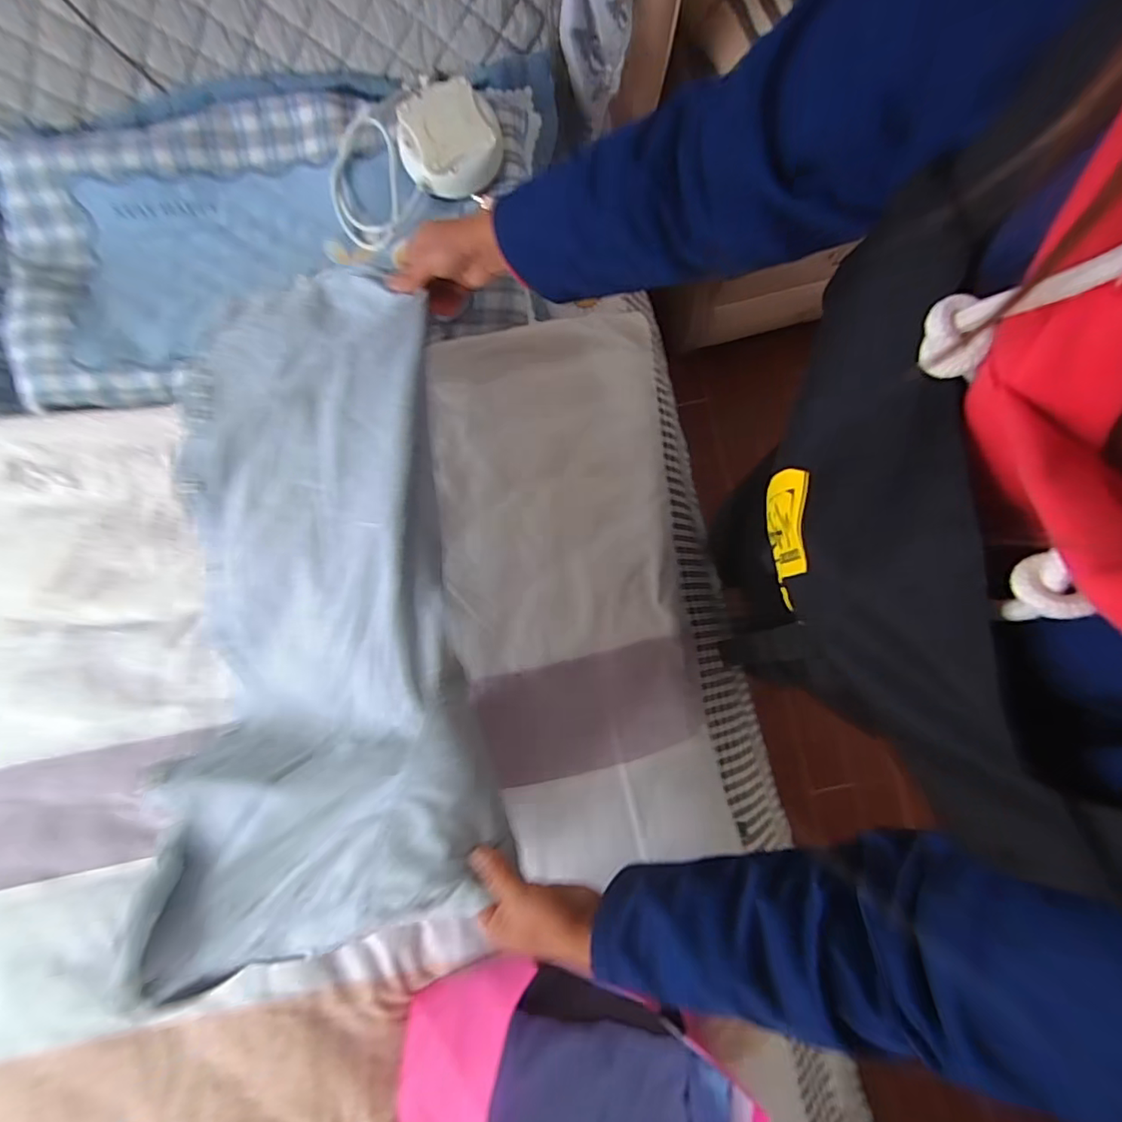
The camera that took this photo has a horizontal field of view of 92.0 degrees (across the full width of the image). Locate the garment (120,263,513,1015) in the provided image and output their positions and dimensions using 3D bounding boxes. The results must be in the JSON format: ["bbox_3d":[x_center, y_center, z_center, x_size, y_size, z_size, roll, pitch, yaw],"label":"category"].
[{"bbox_3d":[-0.220,0.018,0.497,0.269,0.075,0.603,-6,78,-1],"label":"garment"}]

